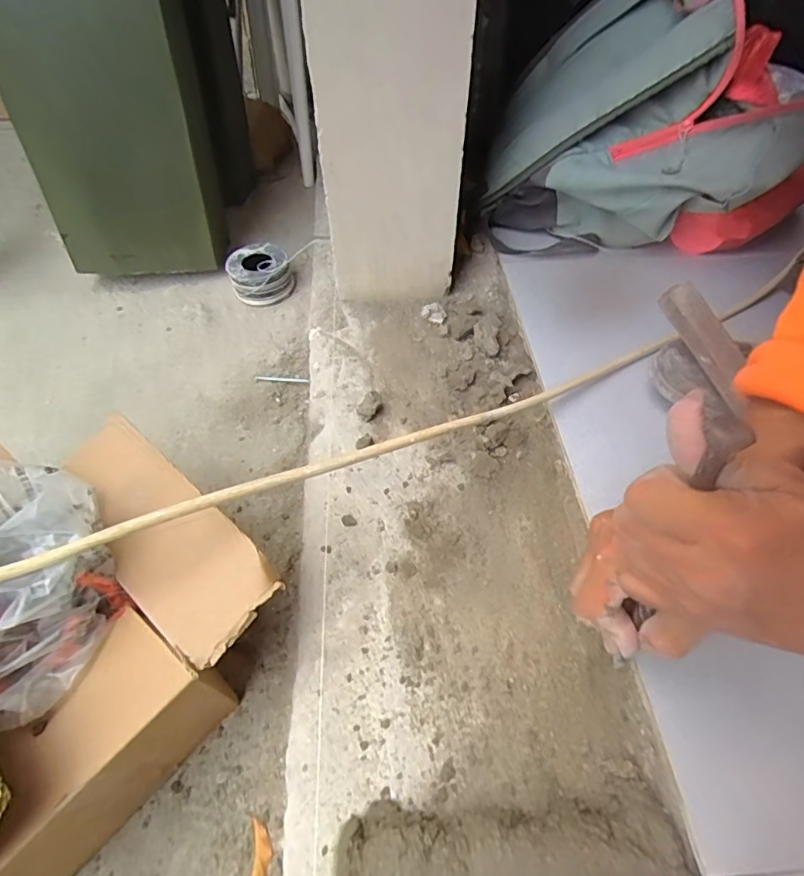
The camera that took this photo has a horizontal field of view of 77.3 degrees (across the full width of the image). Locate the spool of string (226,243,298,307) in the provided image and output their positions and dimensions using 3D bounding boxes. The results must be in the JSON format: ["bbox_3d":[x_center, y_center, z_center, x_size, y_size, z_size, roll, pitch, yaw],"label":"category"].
[{"bbox_3d":[-0.198,-0.231,0.709,0.086,0.047,0.087,-22,56,-16],"label":"spool of string"}]

